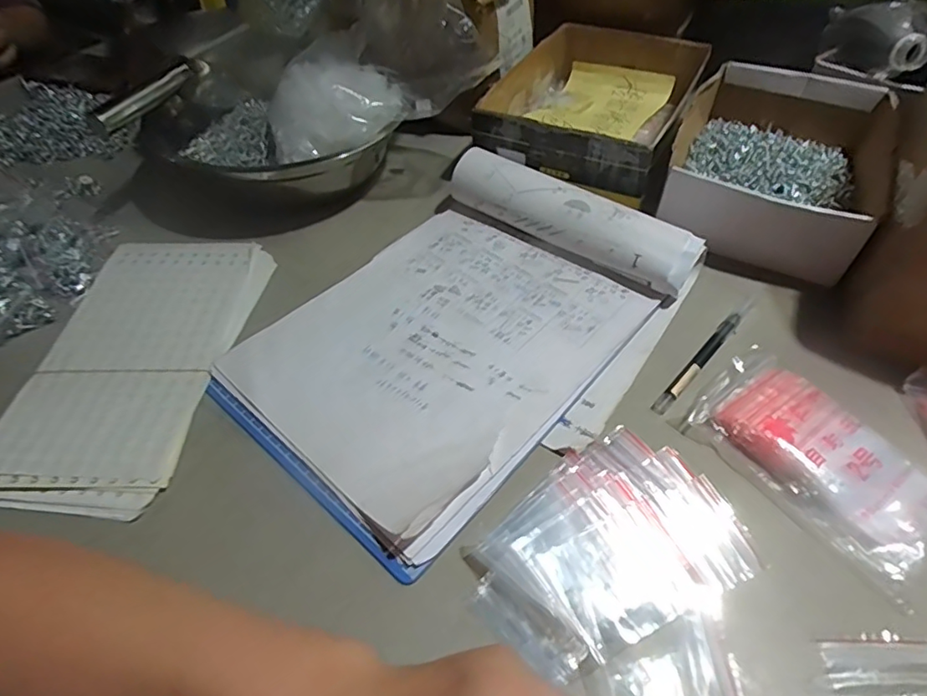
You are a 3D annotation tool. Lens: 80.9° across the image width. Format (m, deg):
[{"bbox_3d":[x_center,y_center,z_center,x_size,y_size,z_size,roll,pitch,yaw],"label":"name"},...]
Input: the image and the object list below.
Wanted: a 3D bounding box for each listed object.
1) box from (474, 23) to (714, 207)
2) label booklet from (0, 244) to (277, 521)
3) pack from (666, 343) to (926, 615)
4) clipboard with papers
[{"bbox_3d":[0.143,-0.260,0.580,0.187,0.060,0.262,21,53,19],"label":"box"},{"bbox_3d":[-0.247,0.002,0.411,0.146,0.011,0.257,1,49,3],"label":"label booklet"},{"bbox_3d":[0.219,0.063,0.338,0.088,0.017,0.144,-31,55,-23],"label":"pack"},{"bbox_3d":[-0.001,-0.027,0.406,0.247,0.044,0.322,34,58,27],"label":"clipboard with papers"}]

